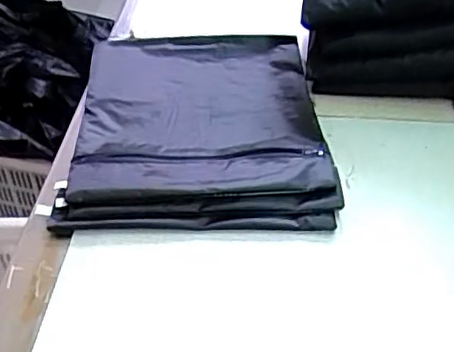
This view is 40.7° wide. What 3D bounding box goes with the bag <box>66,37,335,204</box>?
[{"bbox_3d":[-0.034,-0.084,0.728,0.268,0.016,0.314,-1,41,-3],"label":"bag"}]

